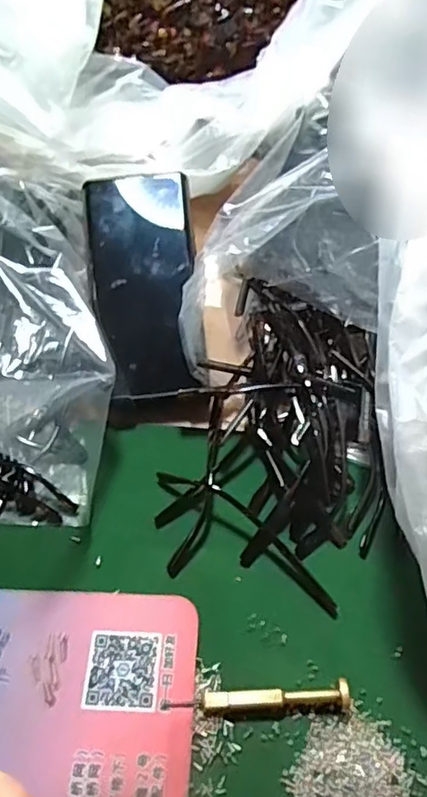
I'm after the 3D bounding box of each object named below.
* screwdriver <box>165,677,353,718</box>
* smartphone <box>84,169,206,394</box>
[{"bbox_3d":[0.022,0.156,0.307,0.093,0.013,0.013,-2,58,0],"label":"screwdriver"},{"bbox_3d":[-0.049,-0.084,0.418,0.071,0.014,0.160,-7,81,1],"label":"smartphone"}]

